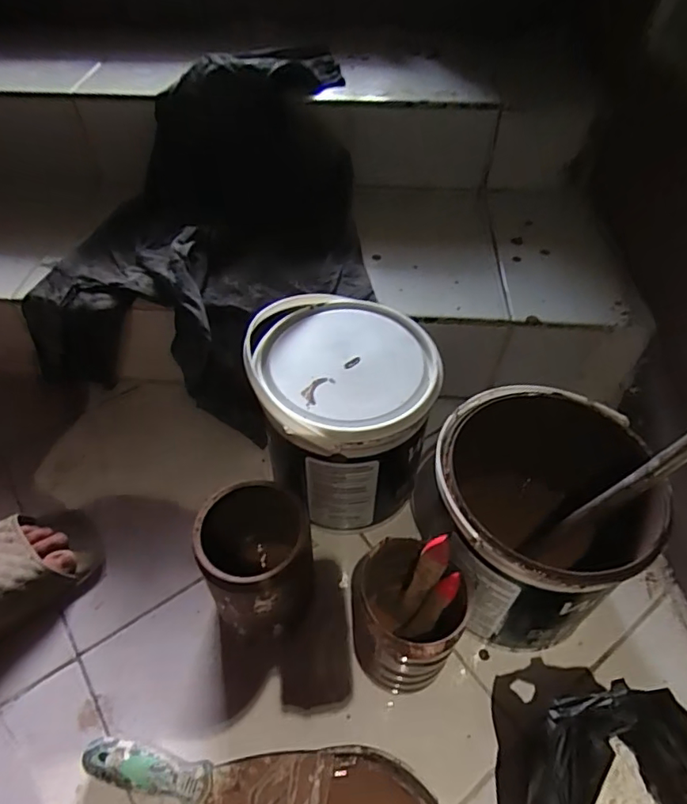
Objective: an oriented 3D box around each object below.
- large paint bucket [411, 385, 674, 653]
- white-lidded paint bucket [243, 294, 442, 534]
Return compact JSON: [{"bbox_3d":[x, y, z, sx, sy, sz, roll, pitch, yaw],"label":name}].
[{"bbox_3d":[0.166,0.111,0.512,0.171,0.205,0.185,0,50,0],"label":"large paint bucket"},{"bbox_3d":[-0.002,0.009,0.576,0.171,0.176,0.183,0,50,0],"label":"white-lidded paint bucket"}]

